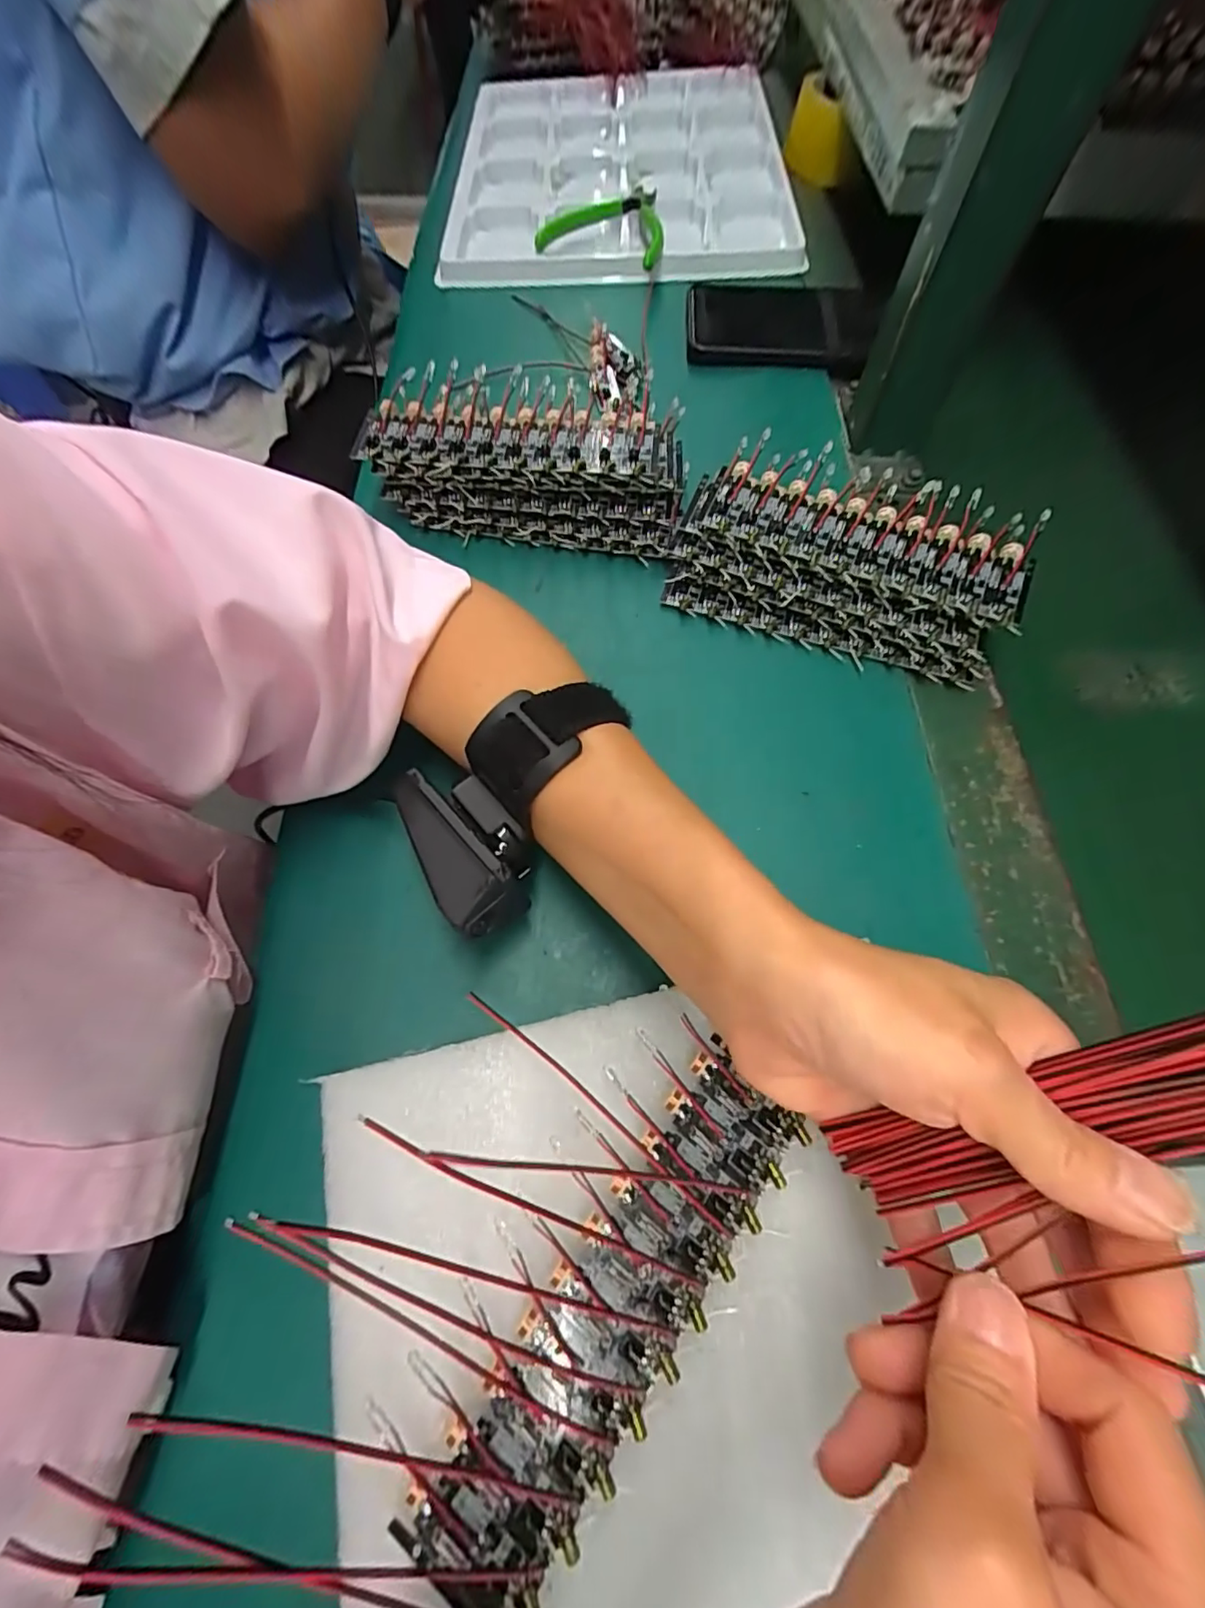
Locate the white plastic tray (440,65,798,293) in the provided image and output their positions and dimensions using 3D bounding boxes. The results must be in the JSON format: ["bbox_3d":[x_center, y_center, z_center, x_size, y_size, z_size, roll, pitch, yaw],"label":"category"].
[{"bbox_3d":[0.010,-0.579,0.522,0.279,0.038,0.388,-4,62,1],"label":"white plastic tray"}]

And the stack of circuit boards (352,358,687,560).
[{"bbox_3d":[-0.042,-0.194,0.332,0.177,0.049,0.085,11,65,4],"label":"stack of circuit boards"}]

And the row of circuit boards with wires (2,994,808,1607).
[{"bbox_3d":[-0.043,0.157,0.182,0.122,0.010,0.214,36,69,14],"label":"row of circuit boards with wires"}]

